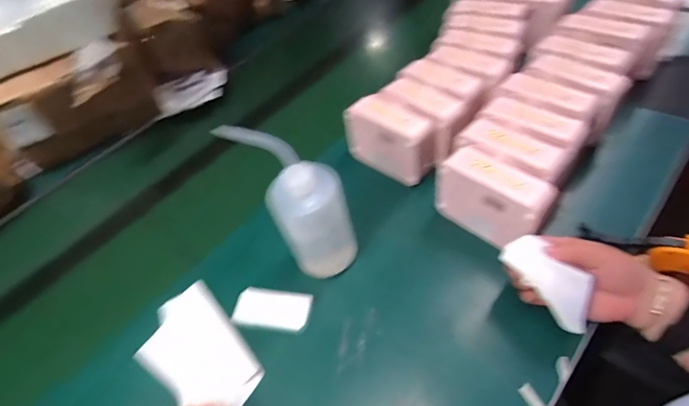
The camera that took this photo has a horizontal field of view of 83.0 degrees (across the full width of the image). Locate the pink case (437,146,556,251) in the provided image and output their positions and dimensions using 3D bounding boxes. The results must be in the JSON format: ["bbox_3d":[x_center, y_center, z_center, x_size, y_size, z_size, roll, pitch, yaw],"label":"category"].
[{"bbox_3d":[0.183,-0.003,0.484,0.130,0.093,0.049,33,64,30],"label":"pink case"}]

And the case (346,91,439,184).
[{"bbox_3d":[0.072,-0.094,0.583,0.061,0.093,0.138,-41,56,-21],"label":"case"}]

